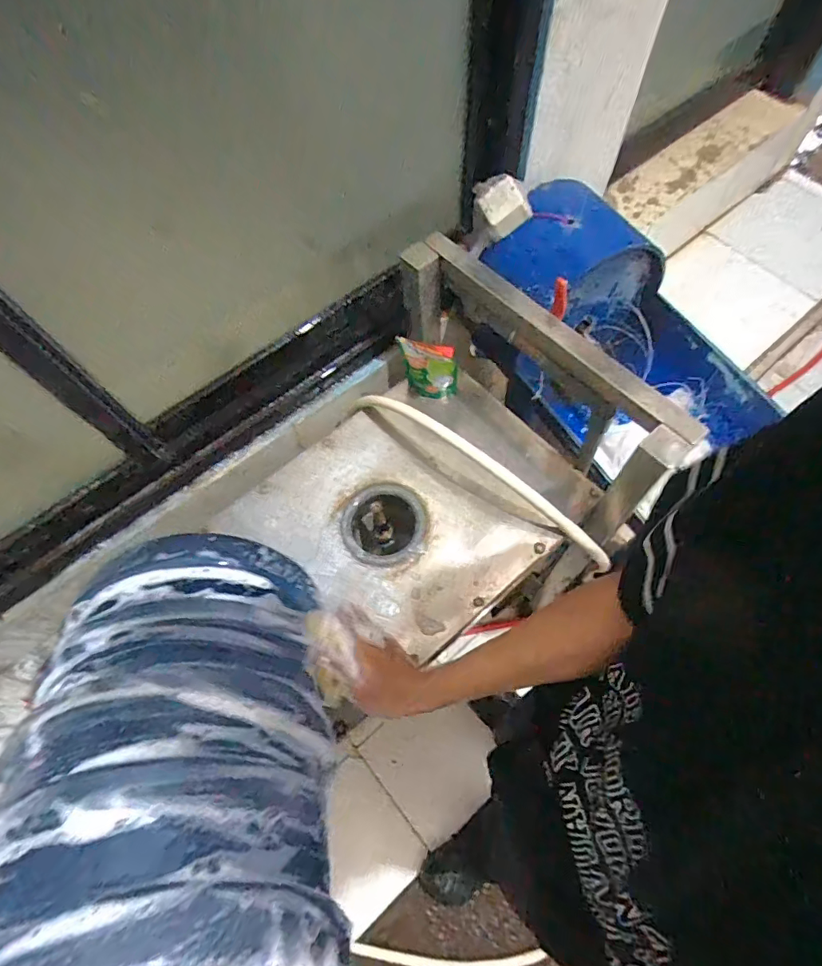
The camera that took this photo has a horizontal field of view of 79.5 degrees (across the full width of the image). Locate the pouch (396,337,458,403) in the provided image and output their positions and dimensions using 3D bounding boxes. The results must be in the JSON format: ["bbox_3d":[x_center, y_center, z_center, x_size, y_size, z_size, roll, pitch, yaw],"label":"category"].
[{"bbox_3d":[0.026,-0.178,0.759,0.088,0.140,0.035,14,67,9],"label":"pouch"}]

